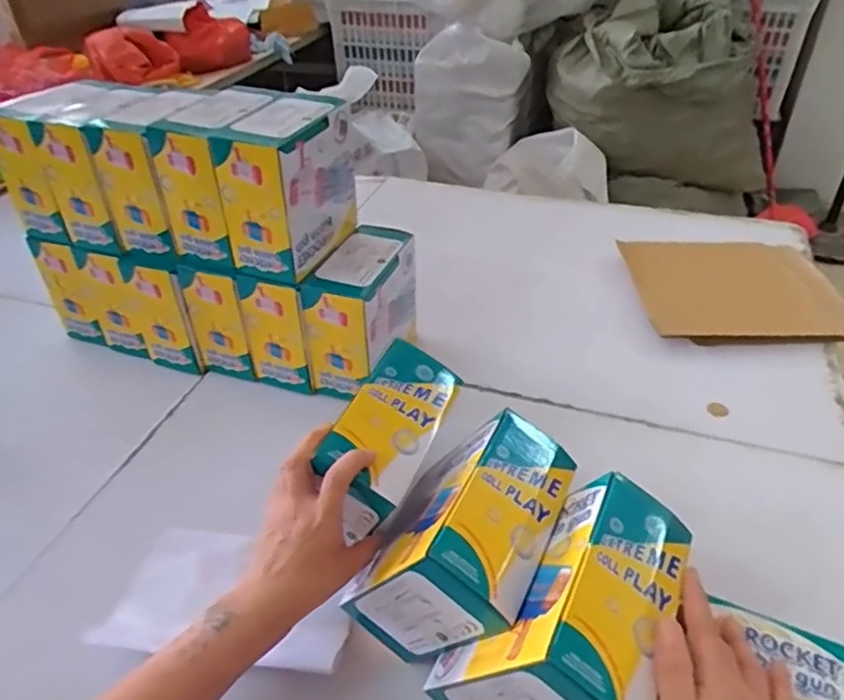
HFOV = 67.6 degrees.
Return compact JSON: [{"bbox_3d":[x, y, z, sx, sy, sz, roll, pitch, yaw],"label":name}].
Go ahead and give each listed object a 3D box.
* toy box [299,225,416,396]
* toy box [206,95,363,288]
[{"bbox_3d":[-0.070,-0.056,0.797,0.086,0.140,0.171,12,41,17],"label":"toy box"},{"bbox_3d":[-0.150,-0.185,0.717,0.087,0.154,0.155,13,41,18],"label":"toy box"}]

